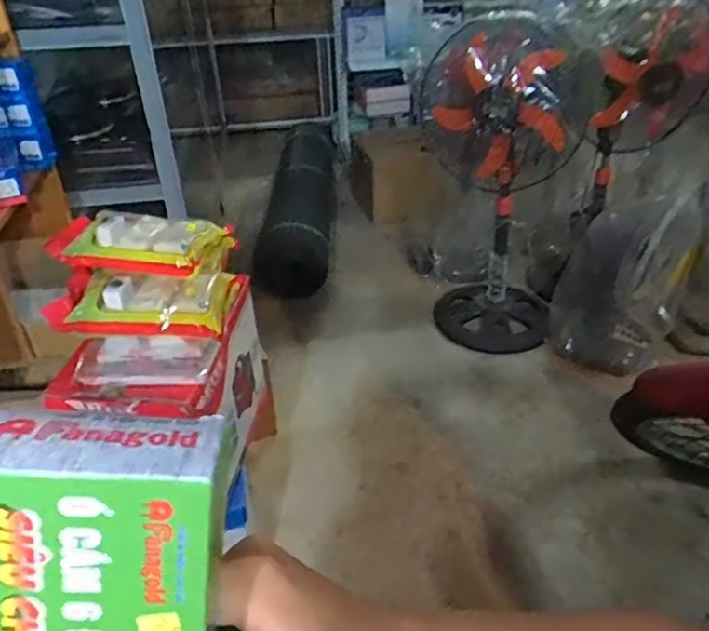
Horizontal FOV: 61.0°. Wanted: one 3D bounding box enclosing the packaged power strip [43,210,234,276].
[{"bbox_3d":[-0.355,-0.128,0.969,0.269,0.055,0.141,2,34,7],"label":"packaged power strip"}]

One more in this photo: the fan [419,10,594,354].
[{"bbox_3d":[0.442,-0.392,1.894,0.479,0.934,0.466,6,34,12],"label":"fan"}]

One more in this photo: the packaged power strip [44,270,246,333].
[{"bbox_3d":[-0.314,-0.024,0.900,0.247,0.051,0.146,-1,34,1],"label":"packaged power strip"}]

